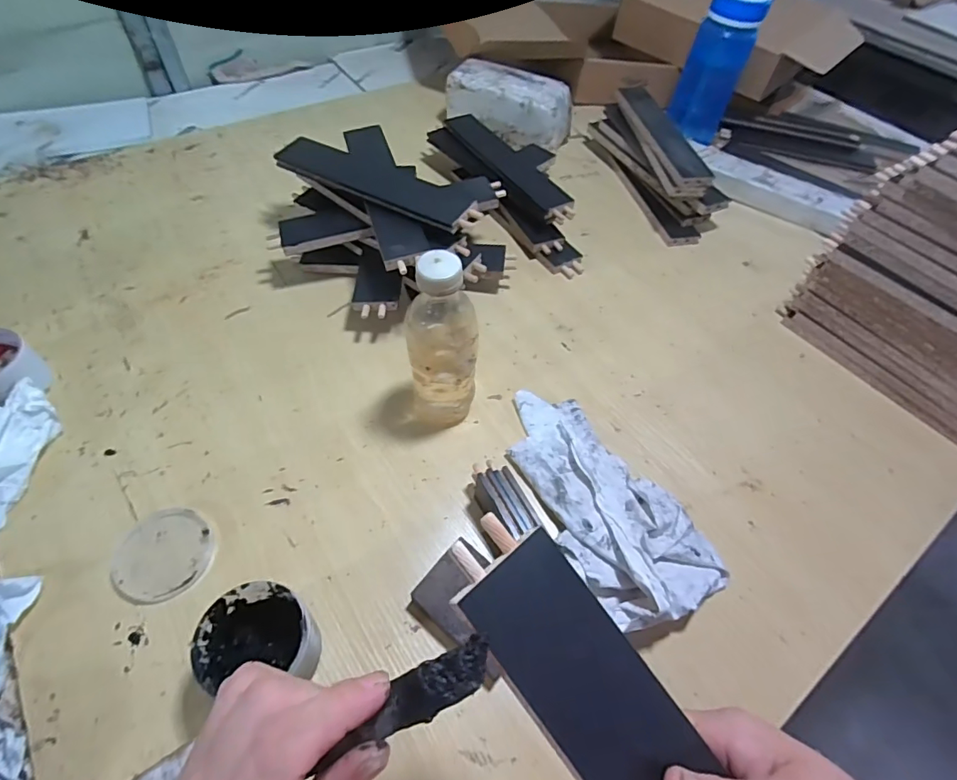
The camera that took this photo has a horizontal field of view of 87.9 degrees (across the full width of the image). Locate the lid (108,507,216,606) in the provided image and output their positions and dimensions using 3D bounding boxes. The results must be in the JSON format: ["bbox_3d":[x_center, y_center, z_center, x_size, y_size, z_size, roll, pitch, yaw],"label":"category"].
[{"bbox_3d":[-0.295,0.153,0.466,0.084,0.008,0.088,2,55,-3],"label":"lid"}]

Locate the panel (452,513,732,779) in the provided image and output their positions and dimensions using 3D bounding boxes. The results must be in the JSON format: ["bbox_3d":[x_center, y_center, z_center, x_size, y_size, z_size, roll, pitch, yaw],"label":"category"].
[{"bbox_3d":[0.090,0.185,0.215,0.057,0.010,0.293,-34,82,-24],"label":"panel"}]

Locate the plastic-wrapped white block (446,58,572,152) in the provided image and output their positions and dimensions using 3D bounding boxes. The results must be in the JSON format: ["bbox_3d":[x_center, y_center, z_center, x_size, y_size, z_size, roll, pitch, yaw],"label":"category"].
[{"bbox_3d":[0.055,-0.516,0.916,0.226,0.099,0.108,16,55,7],"label":"plastic-wrapped white block"}]

